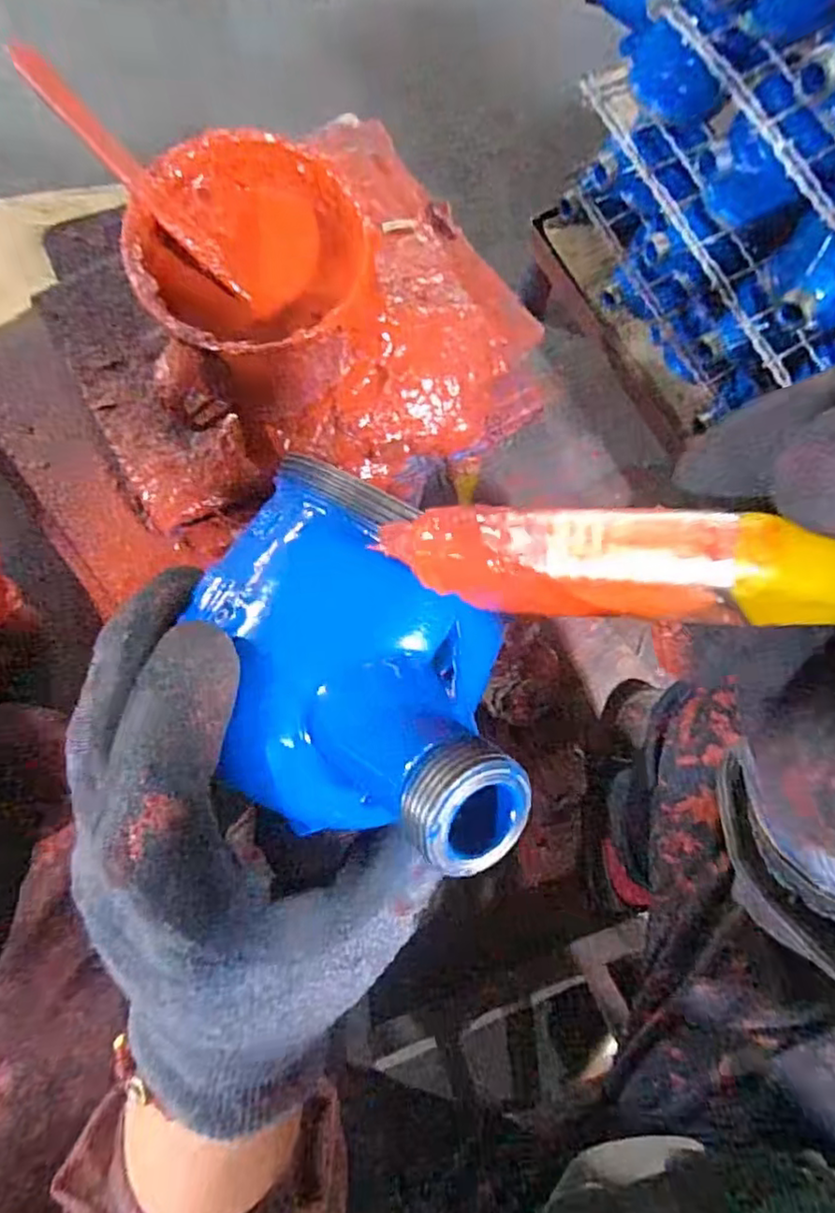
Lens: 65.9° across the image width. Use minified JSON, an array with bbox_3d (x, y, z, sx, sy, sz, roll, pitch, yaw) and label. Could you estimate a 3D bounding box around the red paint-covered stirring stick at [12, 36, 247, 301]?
[{"bbox_3d":[-0.153,-0.233,0.357,0.016,0.010,0.147,-50,119,-8],"label":"red paint-covered stirring stick"}]

